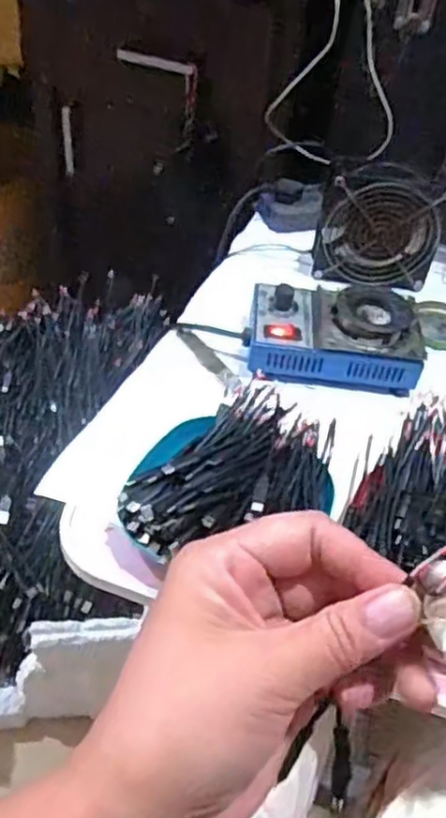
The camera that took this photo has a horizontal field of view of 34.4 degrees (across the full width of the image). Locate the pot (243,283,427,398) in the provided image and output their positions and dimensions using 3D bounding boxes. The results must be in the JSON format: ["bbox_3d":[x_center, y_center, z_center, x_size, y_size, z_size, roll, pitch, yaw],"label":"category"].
[{"bbox_3d":[0.098,-0.068,0.646,0.152,0.057,0.098,4,46,-3],"label":"pot"}]

